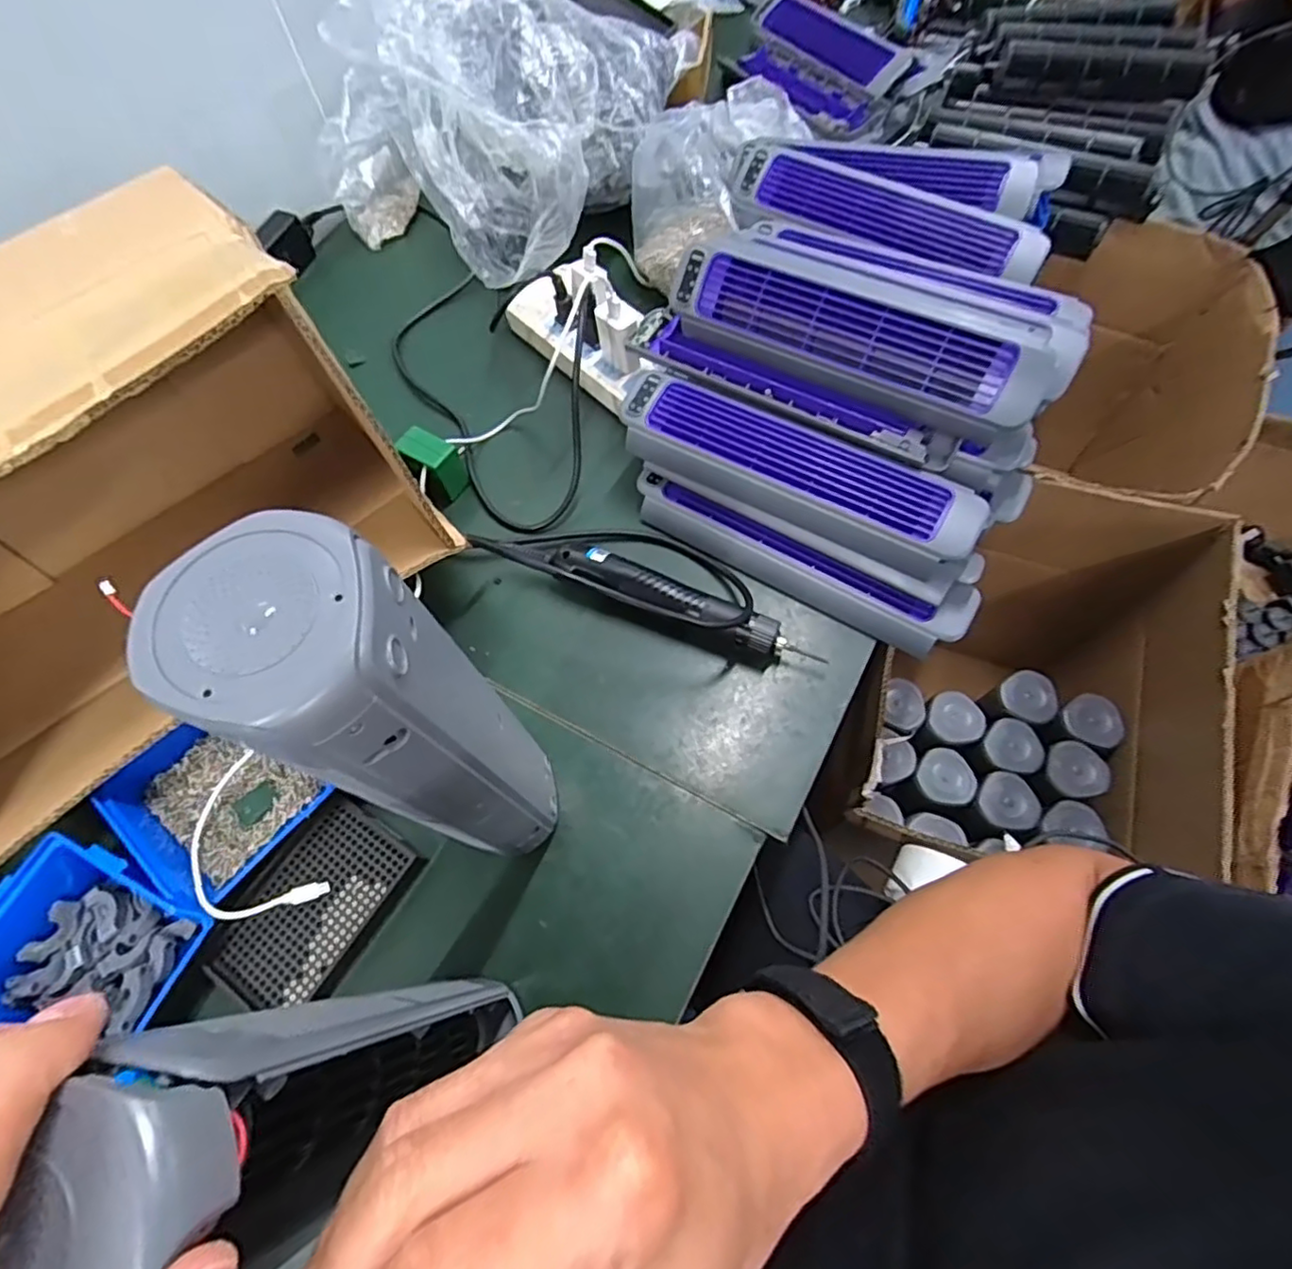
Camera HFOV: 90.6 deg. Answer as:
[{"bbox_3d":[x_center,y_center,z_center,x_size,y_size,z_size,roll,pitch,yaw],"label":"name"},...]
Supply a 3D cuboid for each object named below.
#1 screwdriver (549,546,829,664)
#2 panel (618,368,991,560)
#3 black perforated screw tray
[{"bbox_3d":[0.029,-0.024,0.524,0.223,0.032,0.035,22,68,13],"label":"screwdriver"},{"bbox_3d":[0.115,-0.134,0.515,0.300,0.030,0.071,27,92,18],"label":"panel"},{"bbox_3d":[-0.231,0.188,0.446,0.093,0.018,0.135,30,70,16],"label":"black perforated screw tray"}]

